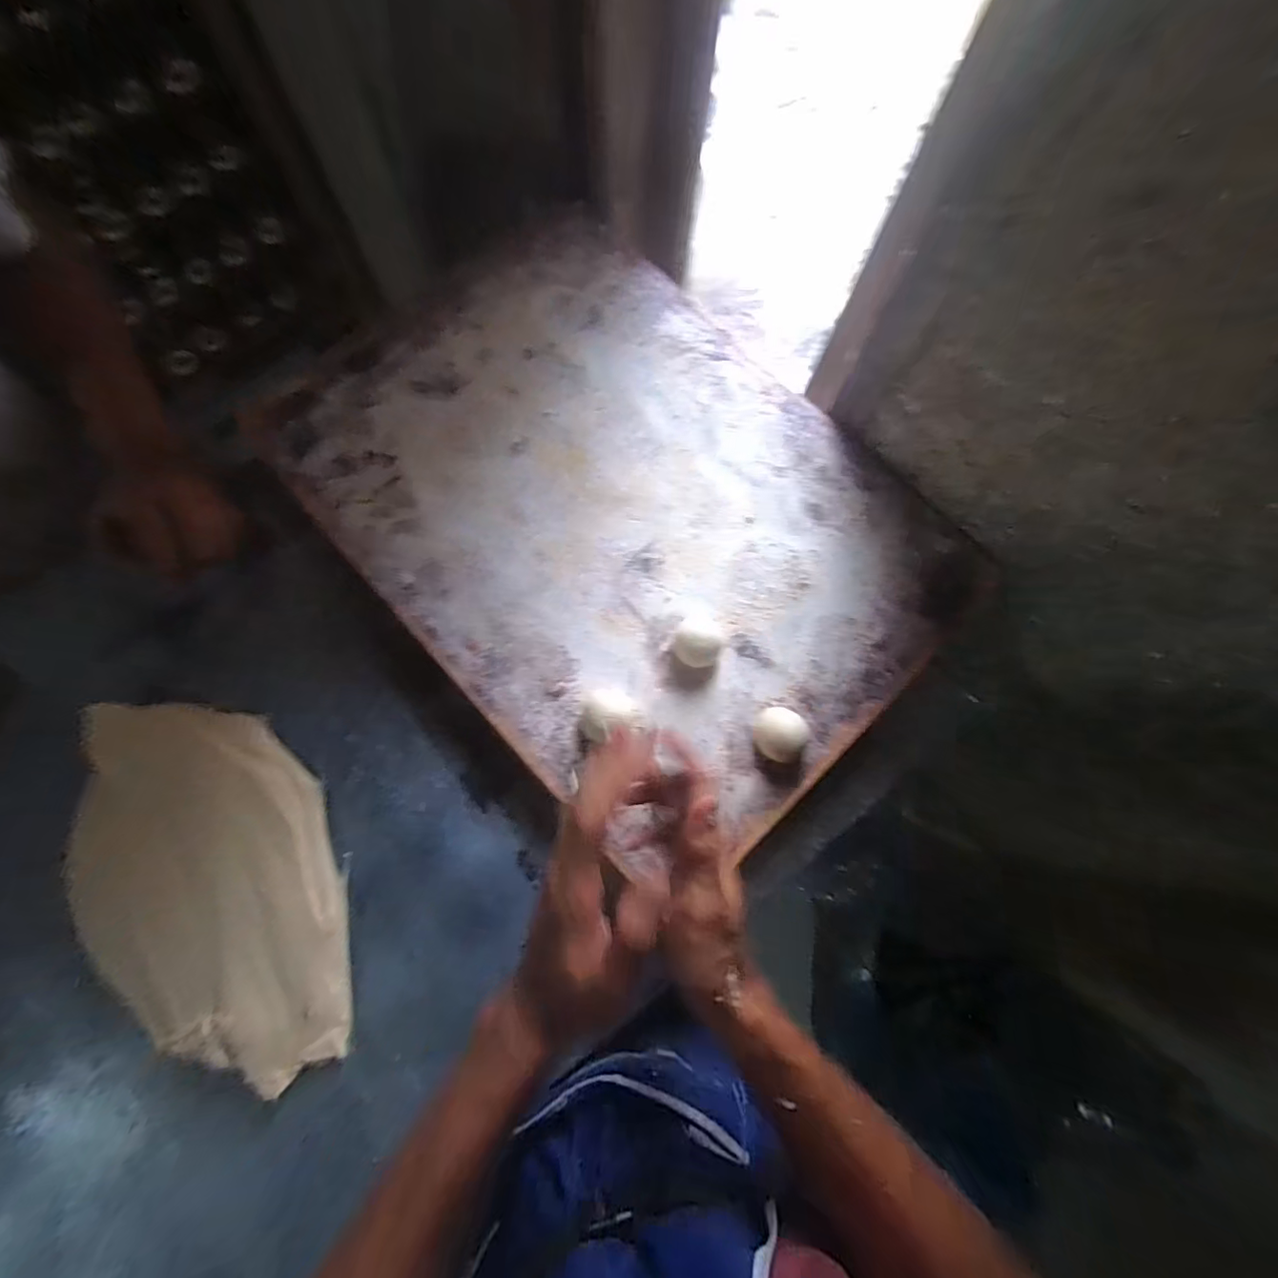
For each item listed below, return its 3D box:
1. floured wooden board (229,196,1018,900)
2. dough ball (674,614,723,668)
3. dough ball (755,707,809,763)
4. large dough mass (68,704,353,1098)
[{"bbox_3d":[-0.016,-0.129,0.506,0.410,0.025,0.578,-42,80,-12],"label":"floured wooden board"},{"bbox_3d":[0.050,-0.001,0.465,0.039,0.029,0.047,-1,75,-2],"label":"dough ball"},{"bbox_3d":[0.115,0.078,0.445,0.038,0.028,0.043,-19,76,-7],"label":"dough ball"},{"bbox_3d":[-0.352,0.198,0.437,0.194,0.026,0.309,-26,77,-8],"label":"large dough mass"}]

